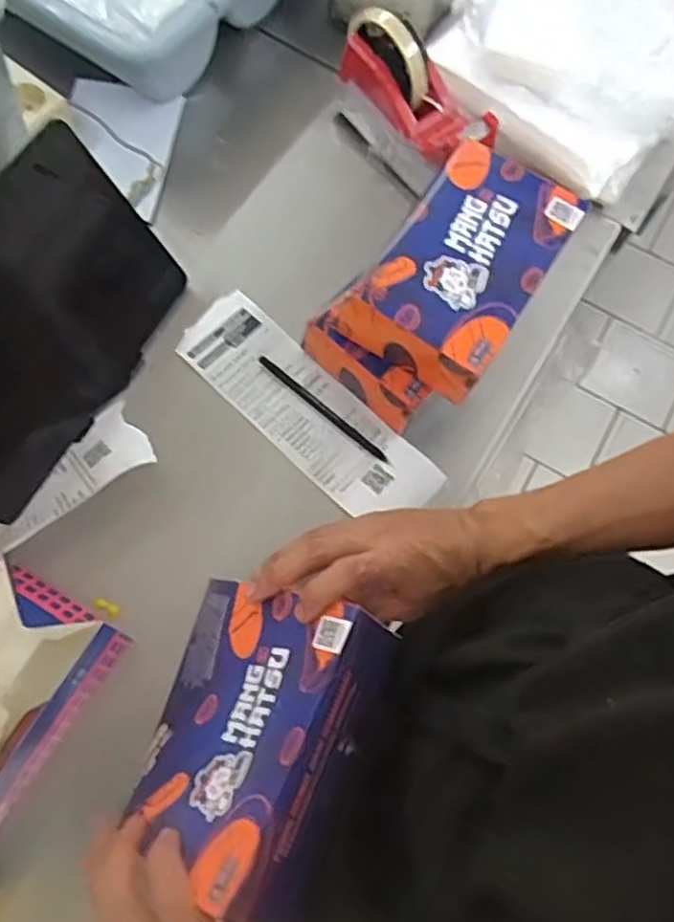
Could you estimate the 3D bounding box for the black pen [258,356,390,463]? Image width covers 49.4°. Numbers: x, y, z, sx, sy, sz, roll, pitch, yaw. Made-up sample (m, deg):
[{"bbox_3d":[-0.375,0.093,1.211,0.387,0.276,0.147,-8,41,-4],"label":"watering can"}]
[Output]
[{"bbox_3d":[-0.012,-0.043,0.601,0.134,0.004,0.012,39,73,9],"label":"black pen"}]

